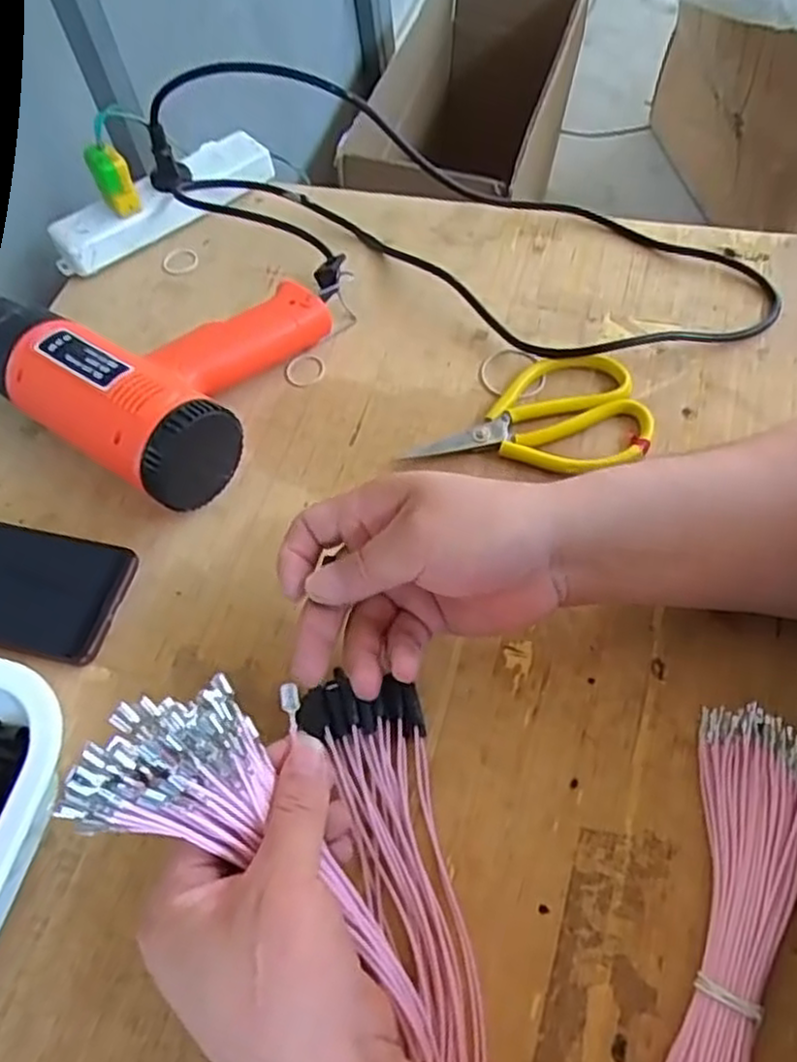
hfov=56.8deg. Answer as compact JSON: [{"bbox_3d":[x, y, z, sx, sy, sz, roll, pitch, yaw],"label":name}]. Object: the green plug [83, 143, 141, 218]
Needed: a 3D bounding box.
[{"bbox_3d":[-0.222,-0.276,0.575,0.027,0.049,0.022,-25,58,-8],"label":"green plug"}]

